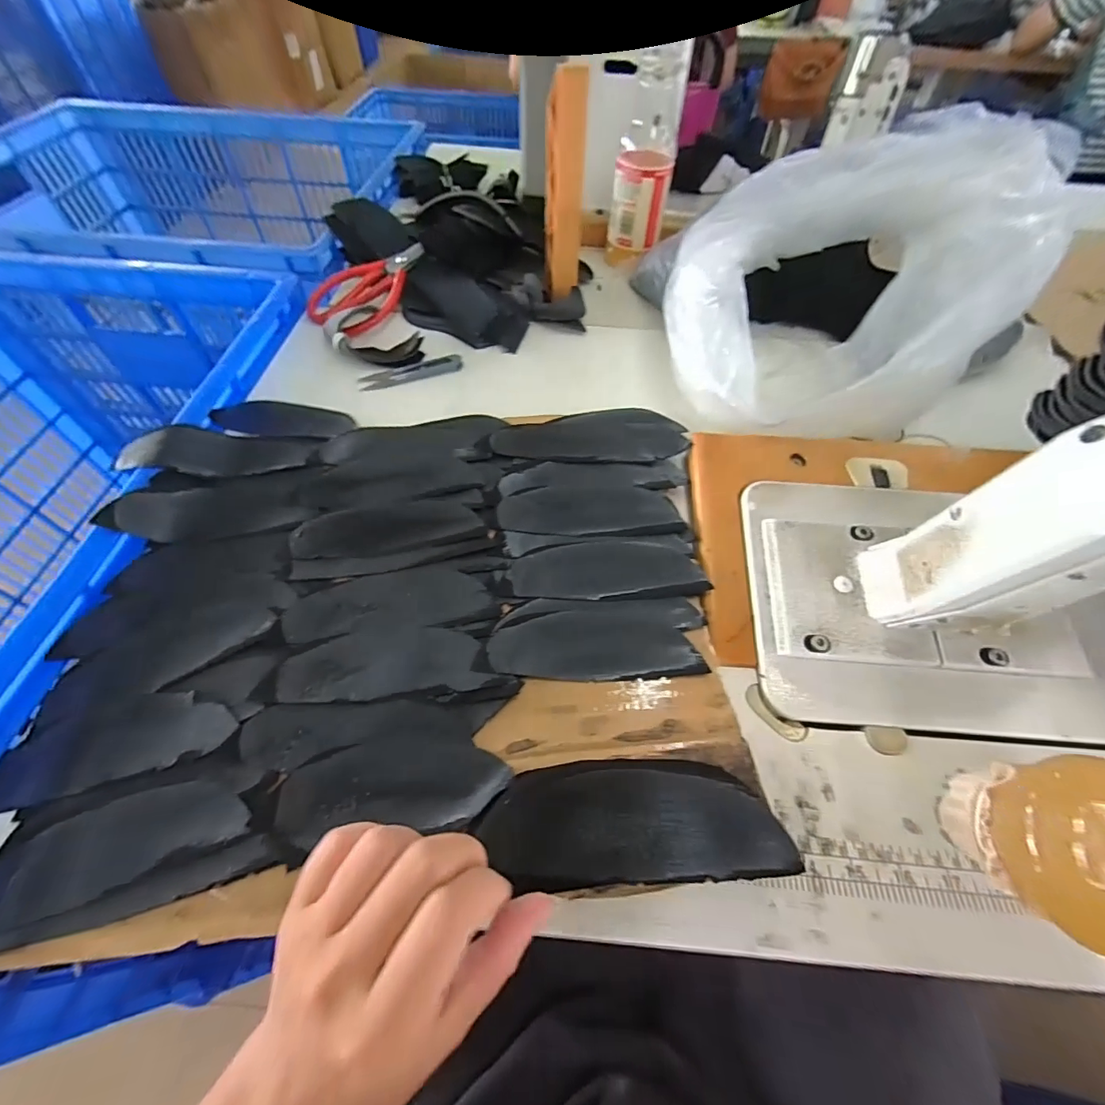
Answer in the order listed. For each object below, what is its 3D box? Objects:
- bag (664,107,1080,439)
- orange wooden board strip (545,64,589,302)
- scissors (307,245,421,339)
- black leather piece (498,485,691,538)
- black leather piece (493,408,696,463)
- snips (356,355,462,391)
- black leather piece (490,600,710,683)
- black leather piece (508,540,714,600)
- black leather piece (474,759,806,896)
[{"bbox_3d":[0.251,-0.234,0.414,0.278,0.152,0.214,-17,58,-12],"label":"bag"},{"bbox_3d":[0.012,-0.349,0.478,0.036,0.190,0.028,-4,57,-4],"label":"orange wooden board strip"},{"bbox_3d":[-0.216,-0.292,0.528,0.103,0.034,0.149,18,58,11],"label":"scissors"},{"bbox_3d":[0.030,-0.034,0.376,0.138,0.006,0.049,0,56,-1],"label":"black leather piece"},{"bbox_3d":[0.031,-0.106,0.423,0.166,0.010,0.073,1,56,-1],"label":"black leather piece"},{"bbox_3d":[-0.141,-0.183,0.479,0.100,0.008,0.026,-20,59,-14],"label":"snips"},{"bbox_3d":[0.031,0.057,0.320,0.138,0.006,0.055,-1,56,-2],"label":"black leather piece"},{"bbox_3d":[0.041,0.013,0.344,0.139,0.011,0.047,3,56,1],"label":"black leather piece"},{"bbox_3d":[0.040,0.128,0.233,0.139,0.016,0.053,-2,56,-2],"label":"black leather piece"}]

